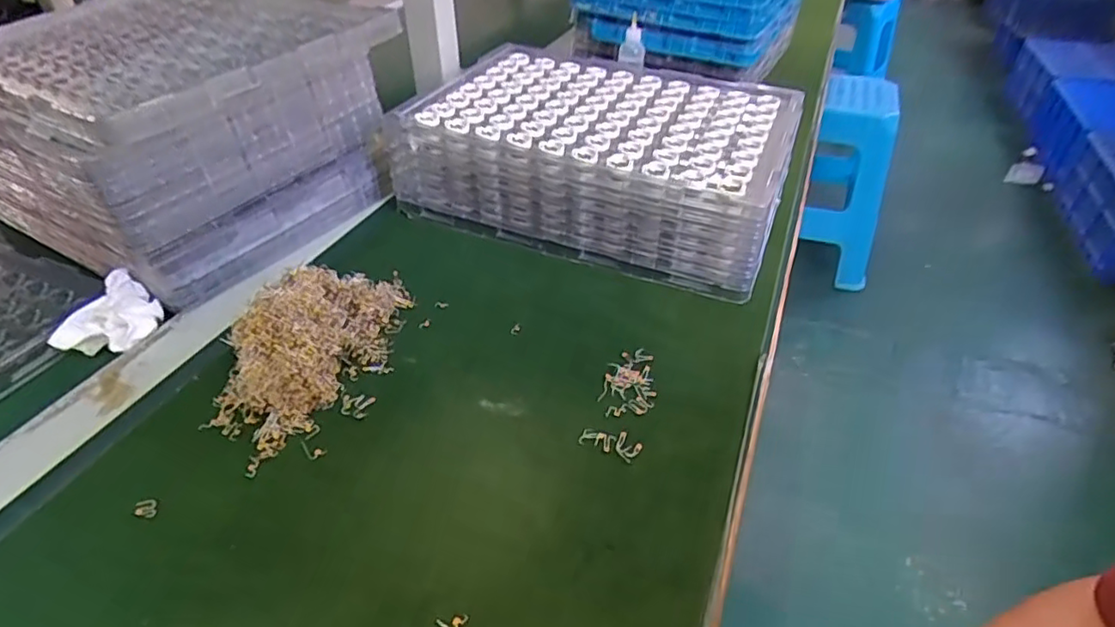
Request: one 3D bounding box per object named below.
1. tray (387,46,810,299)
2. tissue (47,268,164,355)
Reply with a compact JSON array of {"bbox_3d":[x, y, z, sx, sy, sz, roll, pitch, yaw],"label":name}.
[{"bbox_3d":[0.051,-0.201,0.602,0.345,0.019,0.245,15,42,19],"label":"tray"},{"bbox_3d":[-0.344,0.005,0.471,0.067,0.029,0.070,28,47,29],"label":"tissue"}]

